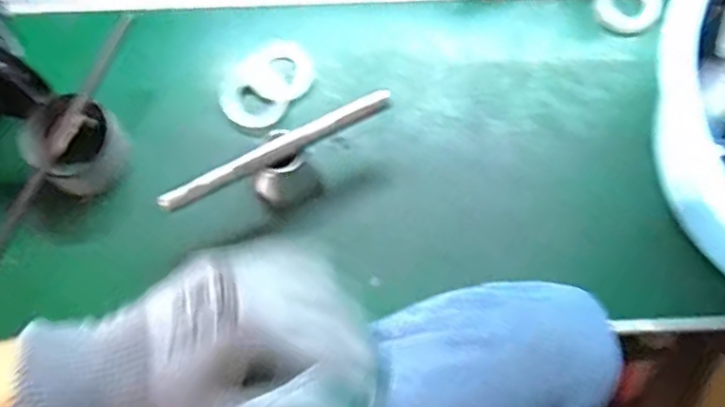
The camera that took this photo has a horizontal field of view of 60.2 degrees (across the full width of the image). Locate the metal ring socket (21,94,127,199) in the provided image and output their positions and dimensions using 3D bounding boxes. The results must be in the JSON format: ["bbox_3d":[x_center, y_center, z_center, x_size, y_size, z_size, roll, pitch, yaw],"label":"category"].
[{"bbox_3d":[-0.245,-0.049,0.539,0.071,0.064,0.070,0,70,0],"label":"metal ring socket"}]

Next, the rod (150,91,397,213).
[{"bbox_3d":[-0.069,-0.045,0.511,0.202,0.009,0.015,-26,72,-9],"label":"rod"}]

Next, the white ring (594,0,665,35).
[{"bbox_3d":[0.264,-0.194,0.621,0.064,0.006,0.056,-37,74,-12],"label":"white ring"}]

